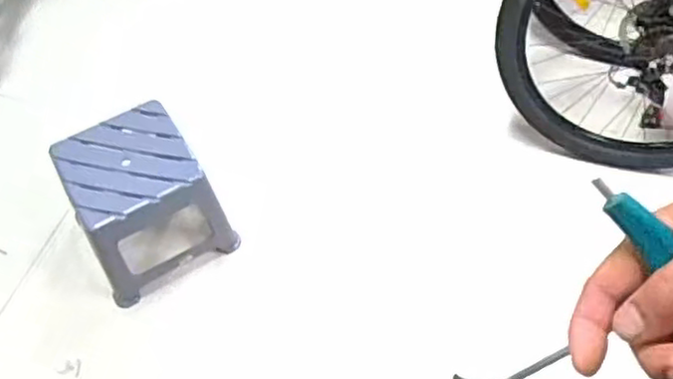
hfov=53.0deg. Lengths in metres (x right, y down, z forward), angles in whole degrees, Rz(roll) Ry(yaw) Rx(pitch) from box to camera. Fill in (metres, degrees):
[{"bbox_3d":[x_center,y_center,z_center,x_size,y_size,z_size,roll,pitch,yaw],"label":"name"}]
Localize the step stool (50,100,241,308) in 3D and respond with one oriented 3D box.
[{"bbox_3d":[-0.403,0.019,1.415,0.271,0.252,0.255,-26,59,-15],"label":"step stool"}]

